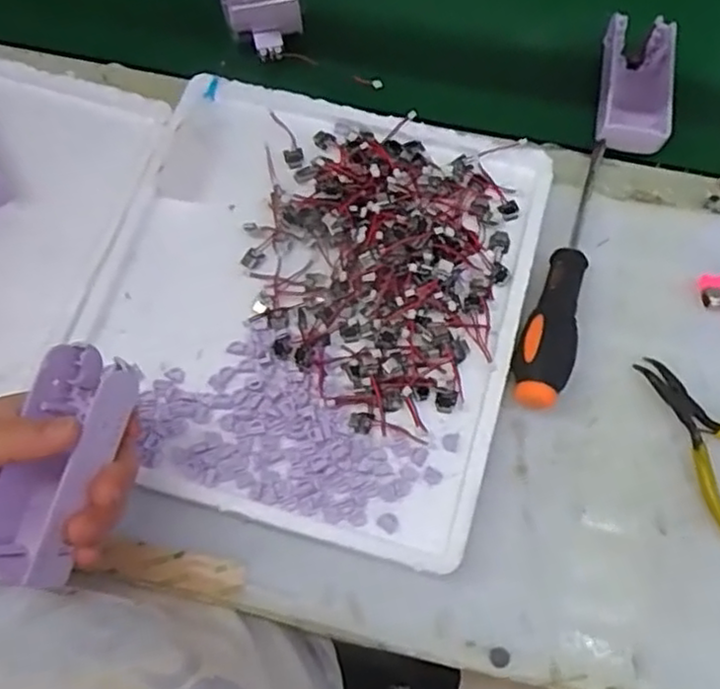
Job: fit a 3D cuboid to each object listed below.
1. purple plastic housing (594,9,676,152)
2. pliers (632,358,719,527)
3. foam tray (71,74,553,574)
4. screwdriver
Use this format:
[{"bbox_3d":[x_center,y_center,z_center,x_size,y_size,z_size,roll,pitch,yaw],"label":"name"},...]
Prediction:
[{"bbox_3d":[0.200,-0.186,0.500,0.053,0.021,0.103,10,69,5],"label":"purple plastic housing"},{"bbox_3d":[0.212,0.055,0.412,0.054,0.010,0.116,-23,70,-7],"label":"pliers"},{"bbox_3d":[-0.030,-0.030,0.436,0.256,0.036,0.273,13,70,6],"label":"foam tray"},{"bbox_3d":[0.135,-0.051,0.443,0.032,0.028,0.198,21,71,9],"label":"screwdriver"}]

